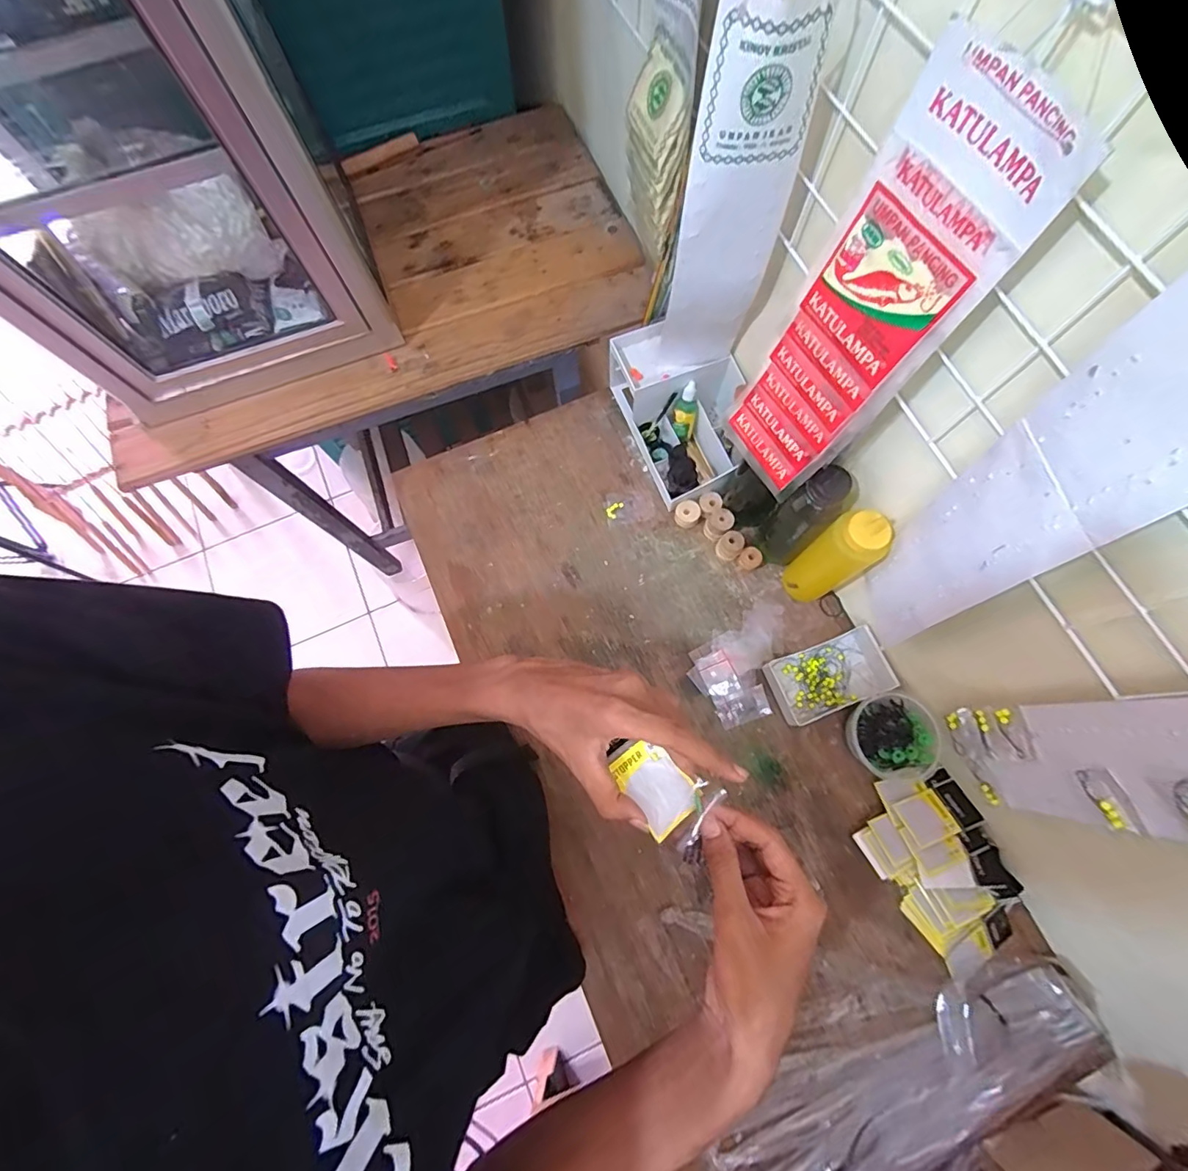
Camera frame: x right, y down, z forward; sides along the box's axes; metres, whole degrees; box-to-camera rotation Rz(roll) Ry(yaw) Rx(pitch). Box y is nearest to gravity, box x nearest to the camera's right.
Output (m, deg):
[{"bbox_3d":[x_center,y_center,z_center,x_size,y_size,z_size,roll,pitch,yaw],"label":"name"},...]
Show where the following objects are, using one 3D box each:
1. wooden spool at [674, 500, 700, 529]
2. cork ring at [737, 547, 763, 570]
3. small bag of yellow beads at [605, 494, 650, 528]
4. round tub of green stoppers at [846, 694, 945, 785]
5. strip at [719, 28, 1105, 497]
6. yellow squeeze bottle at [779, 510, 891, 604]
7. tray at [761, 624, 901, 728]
[{"bbox_3d":[0.130,-0.099,0.718,0.033,0.025,0.031,0,73,1],"label":"wooden spool"},{"bbox_3d":[0.212,-0.036,0.697,0.028,0.028,0.026,0,73,1],"label":"cork ring"},{"bbox_3d":[0.047,-0.109,0.733,0.060,0.005,0.045,-6,73,-1],"label":"small bag of yellow beads"},{"bbox_3d":[0.351,0.183,0.608,0.084,0.063,0.100,-26,75,-6],"label":"round tub of green stoppers"},{"bbox_3d":[0.207,-0.200,0.425,0.015,0.347,0.114,-28,76,-18],"label":"strip"},{"bbox_3d":[0.280,-0.028,0.606,0.056,0.191,0.059,0,73,1],"label":"yellow squeeze bottle"},{"bbox_3d":[0.302,0.114,0.651,0.148,0.022,0.084,-21,74,-5],"label":"tray"}]

